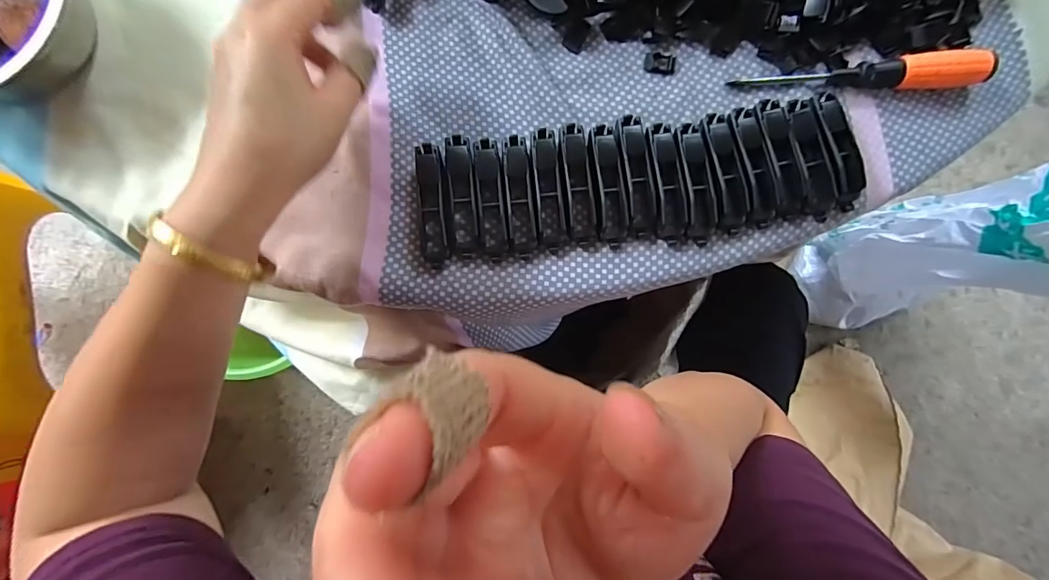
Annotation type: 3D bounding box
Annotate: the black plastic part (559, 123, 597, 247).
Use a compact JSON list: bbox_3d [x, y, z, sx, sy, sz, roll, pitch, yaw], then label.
[{"bbox_3d":[0.032,-0.066,0.285,0.018,0.017,0.074,-6,84,-1],"label":"black plastic part"}]

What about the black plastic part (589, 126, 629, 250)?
[{"bbox_3d":[0.051,-0.064,0.286,0.018,0.017,0.073,-7,84,-1],"label":"black plastic part"}]

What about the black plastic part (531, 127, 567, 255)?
[{"bbox_3d":[0.014,-0.063,0.285,0.018,0.017,0.076,-6,84,-1],"label":"black plastic part"}]

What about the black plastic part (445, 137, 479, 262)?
[{"bbox_3d":[-0.039,-0.060,0.285,0.017,0.016,0.076,-4,84,-1],"label":"black plastic part"}]

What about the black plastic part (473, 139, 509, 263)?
[{"bbox_3d":[-0.021,-0.057,0.285,0.016,0.015,0.075,-6,84,-1],"label":"black plastic part"}]

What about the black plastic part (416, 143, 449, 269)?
[{"bbox_3d":[-0.057,-0.053,0.284,0.017,0.016,0.075,-4,84,-1],"label":"black plastic part"}]

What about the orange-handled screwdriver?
[{"bbox_3d":[0.216,-0.139,0.293,0.153,0.021,0.019,-1,84,-1],"label":"orange-handled screwdriver"}]

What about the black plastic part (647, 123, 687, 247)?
[{"bbox_3d":[0.088,-0.067,0.287,0.018,0.017,0.075,-7,84,-1],"label":"black plastic part"}]

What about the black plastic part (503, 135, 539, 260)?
[{"bbox_3d":[-0.003,-0.059,0.285,0.016,0.016,0.076,-5,84,-1],"label":"black plastic part"}]

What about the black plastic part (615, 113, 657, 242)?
[{"bbox_3d":[0.069,-0.072,0.287,0.020,0.017,0.076,-7,84,-1],"label":"black plastic part"}]

